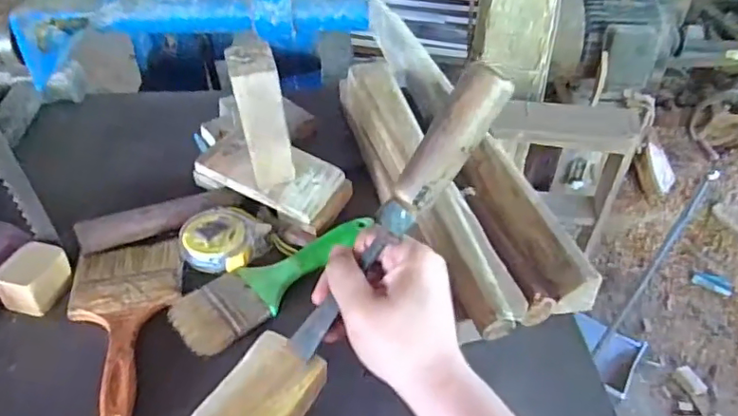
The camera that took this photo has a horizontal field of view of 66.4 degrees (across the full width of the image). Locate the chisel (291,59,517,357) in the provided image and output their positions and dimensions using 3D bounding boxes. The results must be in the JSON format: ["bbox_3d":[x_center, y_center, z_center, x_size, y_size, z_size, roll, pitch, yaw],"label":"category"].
[{"bbox_3d":[0.015,0.009,0.372,0.023,0.229,0.024,20,21,-45],"label":"chisel"}]

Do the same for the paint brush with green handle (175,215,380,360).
[{"bbox_3d":[-0.079,0.056,0.493,0.188,0.011,0.061,-29,49,-31],"label":"paint brush with green handle"}]

